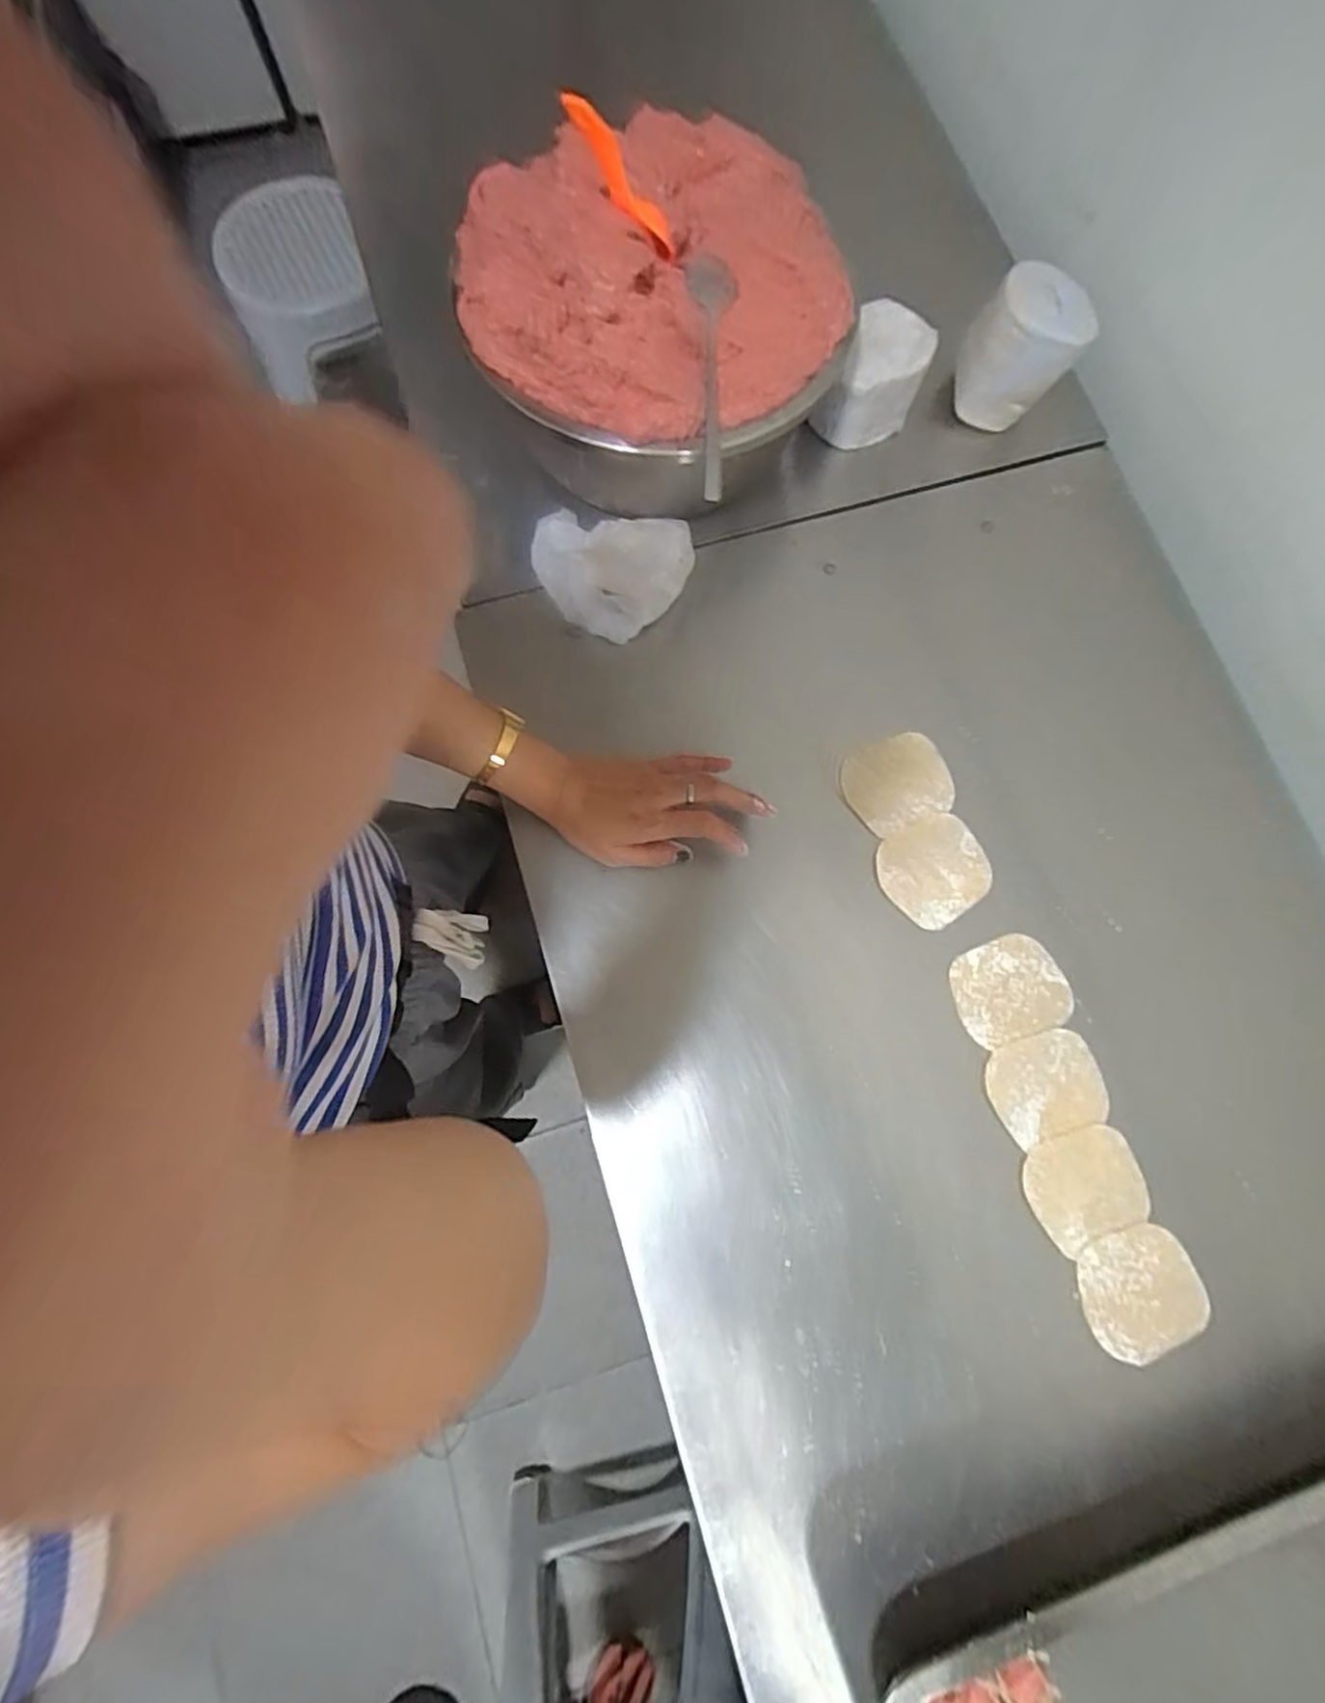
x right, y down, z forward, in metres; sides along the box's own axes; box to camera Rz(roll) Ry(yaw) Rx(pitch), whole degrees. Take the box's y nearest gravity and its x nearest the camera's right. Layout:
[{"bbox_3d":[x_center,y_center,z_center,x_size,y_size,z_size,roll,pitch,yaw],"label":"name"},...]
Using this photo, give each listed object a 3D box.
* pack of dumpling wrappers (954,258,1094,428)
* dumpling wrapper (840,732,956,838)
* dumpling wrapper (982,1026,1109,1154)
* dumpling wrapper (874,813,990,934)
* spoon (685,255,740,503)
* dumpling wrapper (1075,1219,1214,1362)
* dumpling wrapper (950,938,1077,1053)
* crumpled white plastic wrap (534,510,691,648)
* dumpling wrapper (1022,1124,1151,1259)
[{"bbox_3d":[0.299,-0.425,0.577,0.087,0.097,0.074,-2,78,-1],"label":"pack of dumpling wrappers"},{"bbox_3d":[0.186,-0.055,0.534,0.087,0.004,0.069,-21,79,-4],"label":"dumpling wrapper"},{"bbox_3d":[0.278,0.169,0.487,0.083,0.004,0.067,-17,79,-4],"label":"dumpling wrapper"},{"bbox_3d":[0.210,0.014,0.523,0.083,0.005,0.076,-36,81,-7],"label":"dumpling wrapper"},{"bbox_3d":[0.033,-0.318,0.455,0.032,0.011,0.165,0,91,0],"label":"spoon"},{"bbox_3d":[0.326,0.299,0.460,0.083,0.005,0.076,-21,79,-4],"label":"dumpling wrapper"},{"bbox_3d":[0.258,0.102,0.501,0.083,0.004,0.069,-19,79,-4],"label":"dumpling wrapper"},{"bbox_3d":[-0.044,-0.227,0.545,0.129,0.043,0.109,10,78,2],"label":"crumpled white plastic wrap"},{"bbox_3d":[0.296,0.233,0.471,0.082,0.004,0.069,-23,79,-5],"label":"dumpling wrapper"}]

